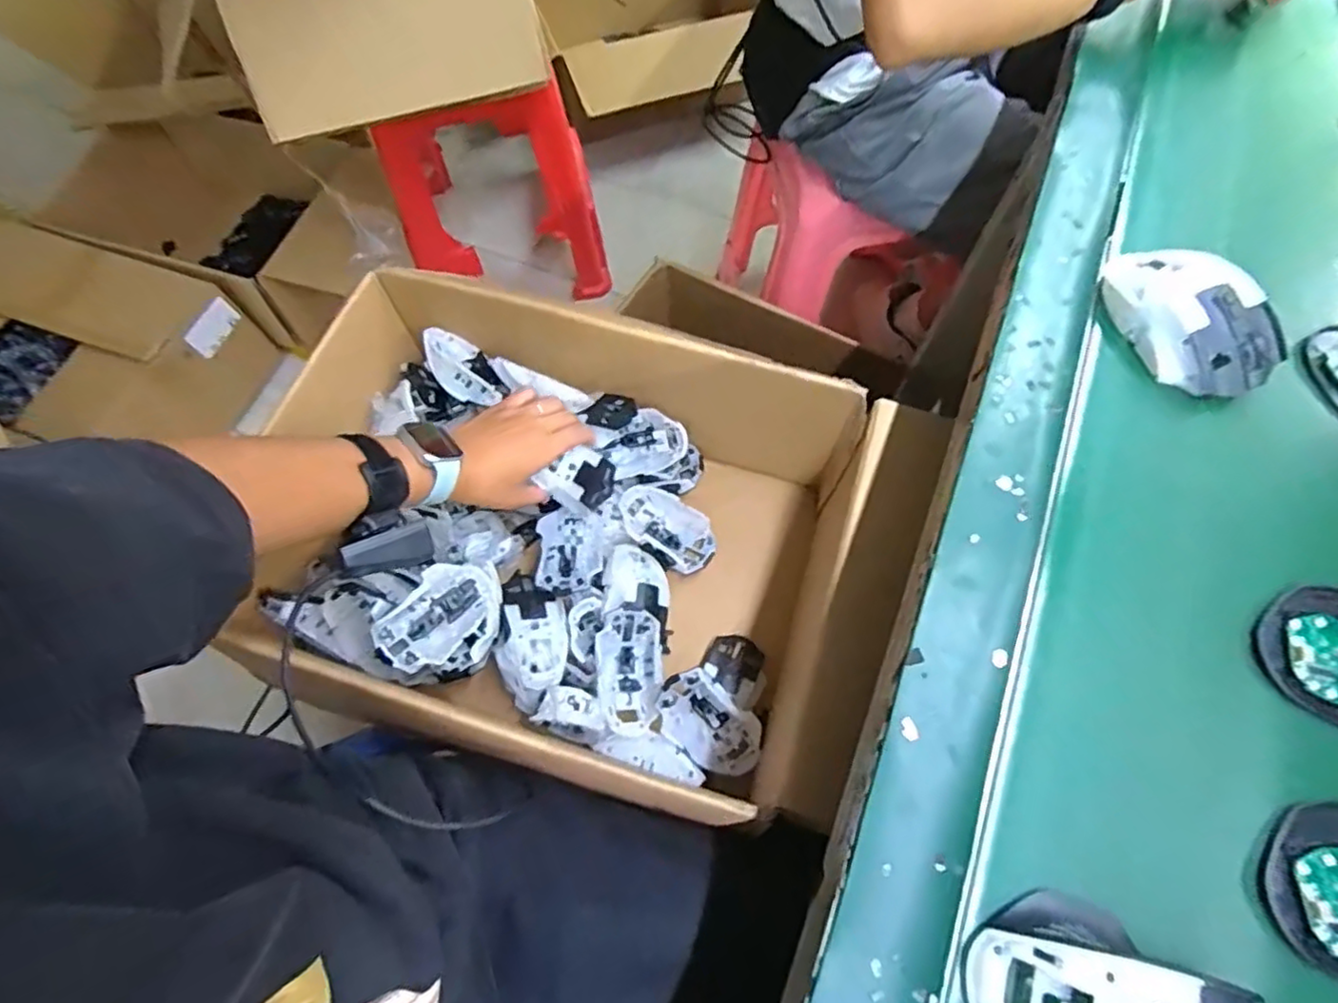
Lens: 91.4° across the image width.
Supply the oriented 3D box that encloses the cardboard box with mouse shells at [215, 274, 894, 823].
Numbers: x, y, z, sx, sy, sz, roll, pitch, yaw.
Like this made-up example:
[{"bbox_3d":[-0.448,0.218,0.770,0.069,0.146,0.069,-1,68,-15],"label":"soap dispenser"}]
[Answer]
[{"bbox_3d":[-0.120,0.022,0.656,0.553,0.203,0.358,17,69,9],"label":"cardboard box with mouse shells"}]

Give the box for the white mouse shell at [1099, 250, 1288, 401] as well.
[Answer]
[{"bbox_3d":[0.324,-0.116,0.411,0.066,0.035,0.111,-29,69,-9],"label":"white mouse shell"}]

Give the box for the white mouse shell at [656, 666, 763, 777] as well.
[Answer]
[{"bbox_3d":[0.036,0.208,0.617,0.114,0.030,0.065,44,88,-14],"label":"white mouse shell"}]

